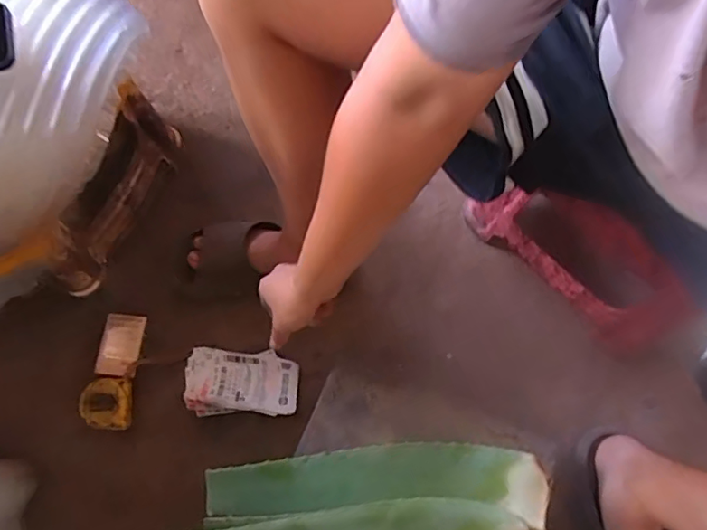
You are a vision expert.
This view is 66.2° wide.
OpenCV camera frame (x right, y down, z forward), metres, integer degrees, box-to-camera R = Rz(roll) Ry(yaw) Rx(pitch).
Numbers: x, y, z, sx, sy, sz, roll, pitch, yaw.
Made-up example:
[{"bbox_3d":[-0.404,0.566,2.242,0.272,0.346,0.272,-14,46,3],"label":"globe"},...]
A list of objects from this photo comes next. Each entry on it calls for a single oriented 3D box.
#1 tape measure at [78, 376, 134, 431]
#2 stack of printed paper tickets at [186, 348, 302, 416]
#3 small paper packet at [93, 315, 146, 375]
[{"bbox_3d":[-0.346,0.195,0.762,0.074,0.034,0.070,0,71,-3],"label":"tape measure"},{"bbox_3d":[-0.163,0.171,0.788,0.163,0.032,0.092,4,71,-1],"label":"stack of printed paper tickets"},{"bbox_3d":[-0.338,0.115,0.785,0.062,0.008,0.086,5,70,6],"label":"small paper packet"}]

